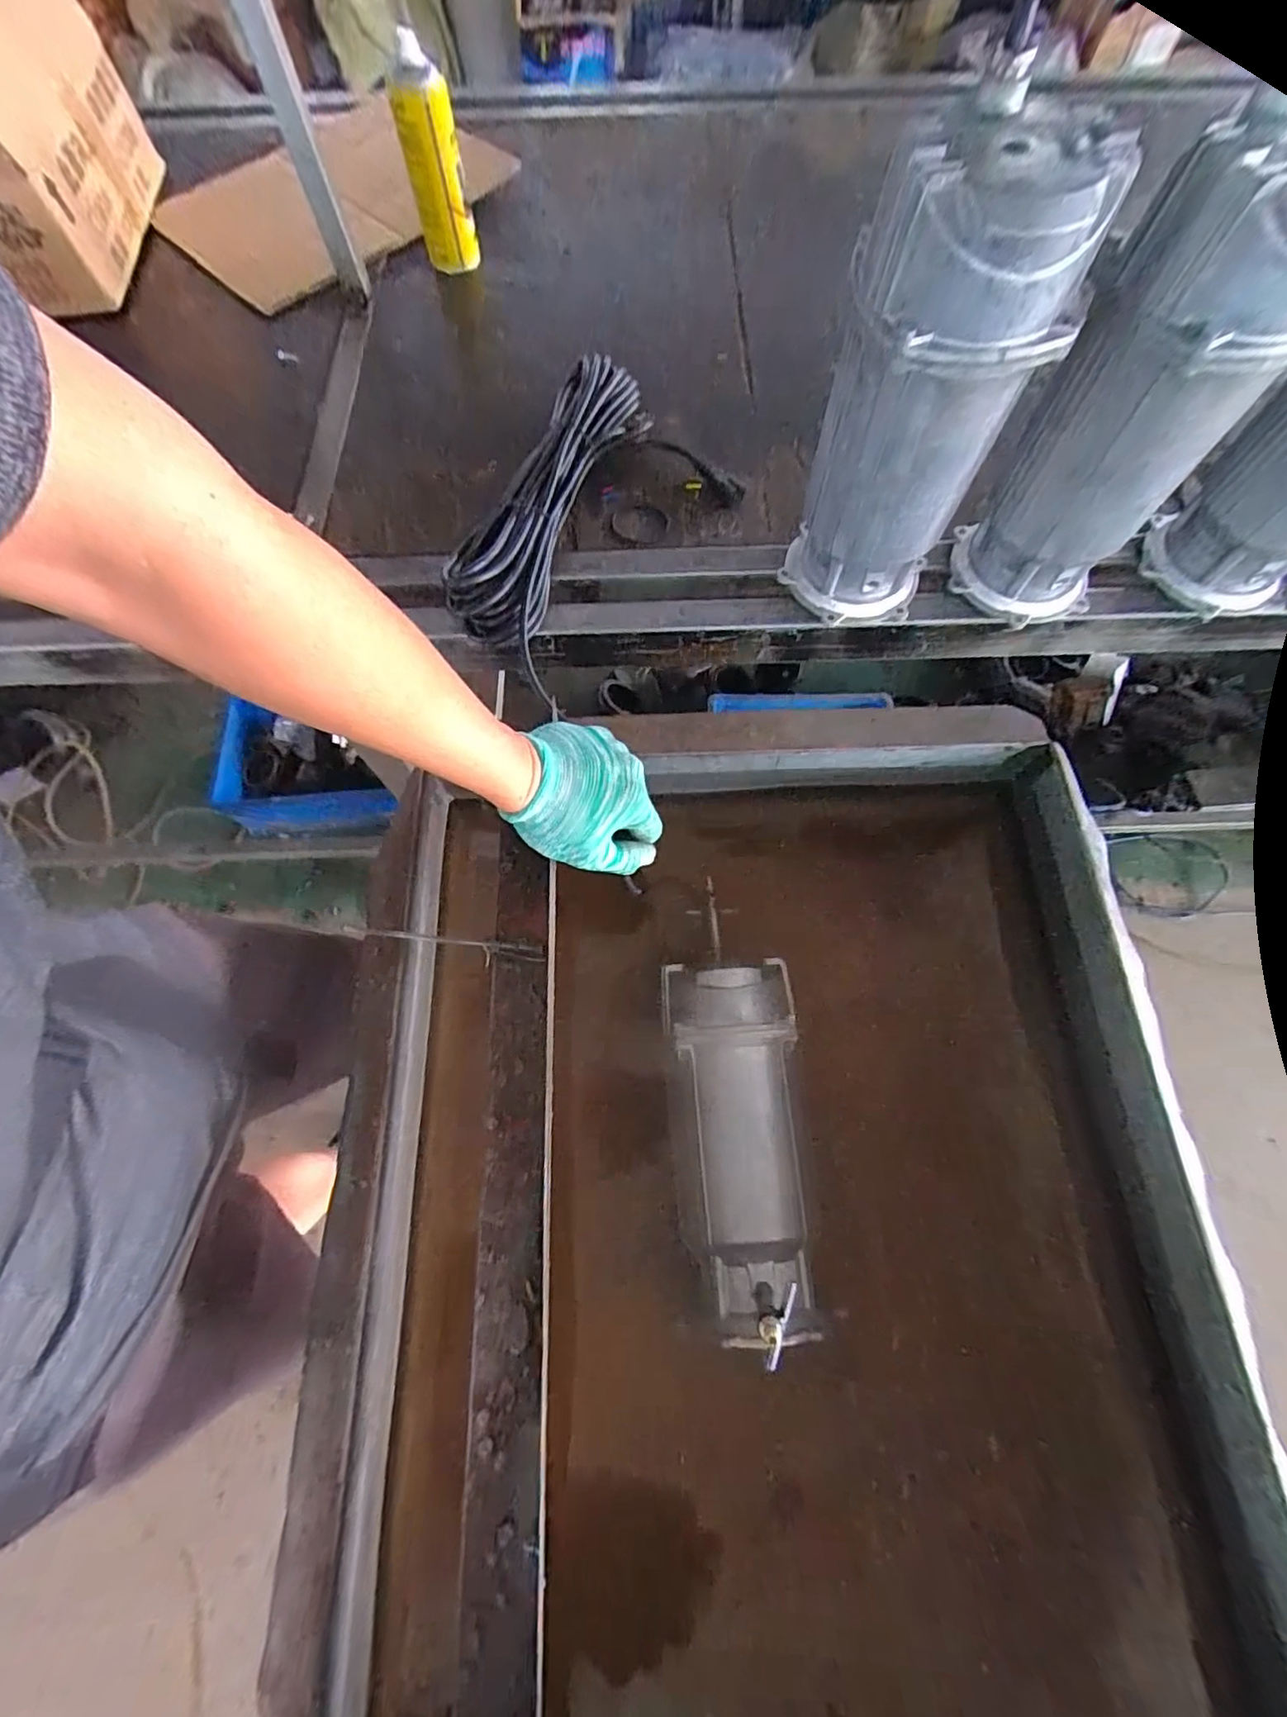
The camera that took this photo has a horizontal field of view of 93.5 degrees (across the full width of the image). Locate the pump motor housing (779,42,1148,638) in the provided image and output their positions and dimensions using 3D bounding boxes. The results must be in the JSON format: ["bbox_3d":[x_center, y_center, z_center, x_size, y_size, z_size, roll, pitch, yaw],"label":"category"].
[{"bbox_3d":[0.197,-0.326,0.459,0.123,0.296,0.118,-2,69,0],"label":"pump motor housing"}]

